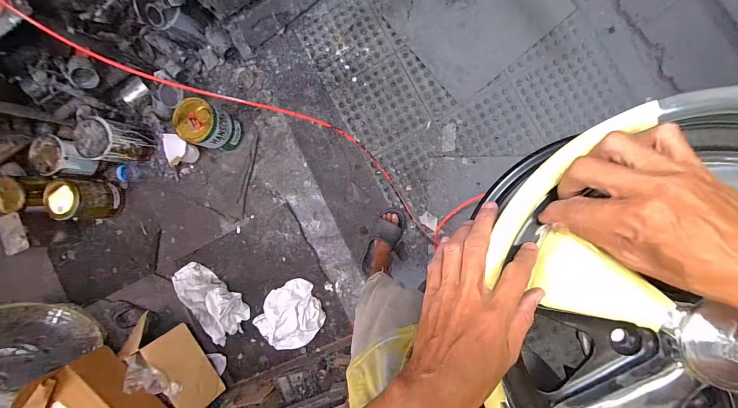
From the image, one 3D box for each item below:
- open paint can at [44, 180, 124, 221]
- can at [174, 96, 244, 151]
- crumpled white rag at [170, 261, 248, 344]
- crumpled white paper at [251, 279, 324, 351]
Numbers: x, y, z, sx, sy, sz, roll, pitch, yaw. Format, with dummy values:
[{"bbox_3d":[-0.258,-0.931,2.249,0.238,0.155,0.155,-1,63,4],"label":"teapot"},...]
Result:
[{"bbox_3d":[-1.176,-0.019,1.371,0.169,0.201,0.165,-1,92,10],"label":"open paint can"},{"bbox_3d":[-0.607,-0.297,1.267,0.161,0.219,0.155,0,92,10],"label":"can"},{"bbox_3d":[-0.669,0.404,1.397,0.217,0.068,0.371,-36,87,9],"label":"crumpled white rag"},{"bbox_3d":[-0.330,0.462,1.345,0.285,0.047,0.242,-28,88,9],"label":"crumpled white paper"}]

